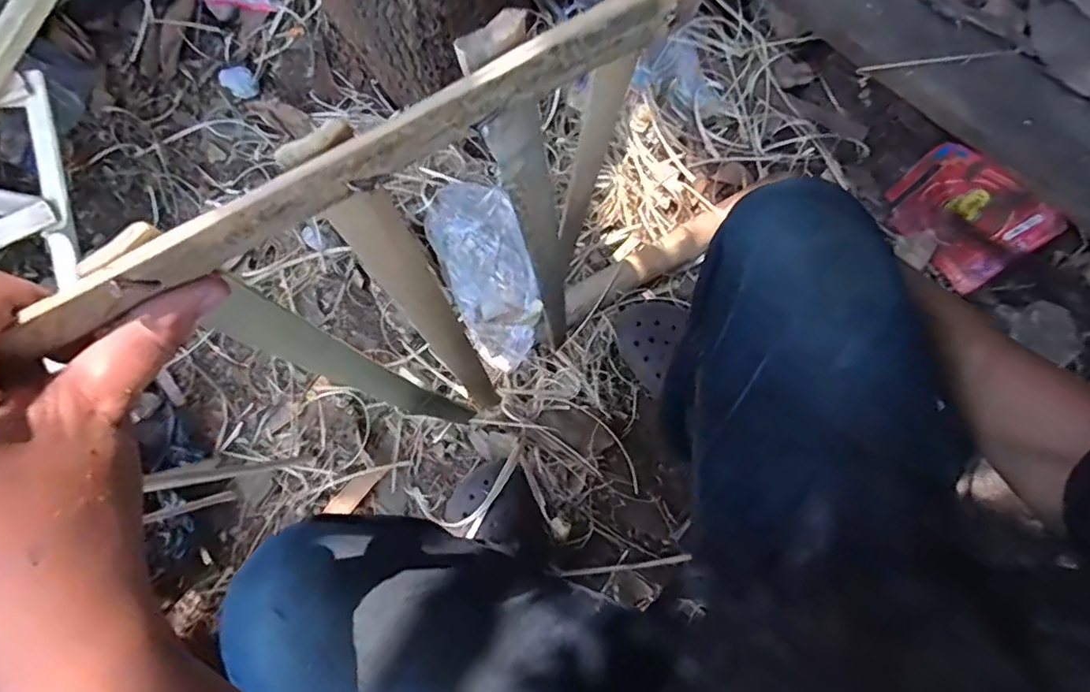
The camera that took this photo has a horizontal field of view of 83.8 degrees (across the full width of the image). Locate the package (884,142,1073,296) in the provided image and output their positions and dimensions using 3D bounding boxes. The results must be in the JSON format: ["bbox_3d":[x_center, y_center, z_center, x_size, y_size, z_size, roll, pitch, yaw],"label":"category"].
[{"bbox_3d":[0.551,-0.172,0.798,0.176,0.130,0.023,45,36,7],"label":"package"}]

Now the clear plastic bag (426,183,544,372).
[{"bbox_3d":[-0.073,-0.092,0.785,0.108,0.032,0.237,-18,93,-3],"label":"clear plastic bag"}]

